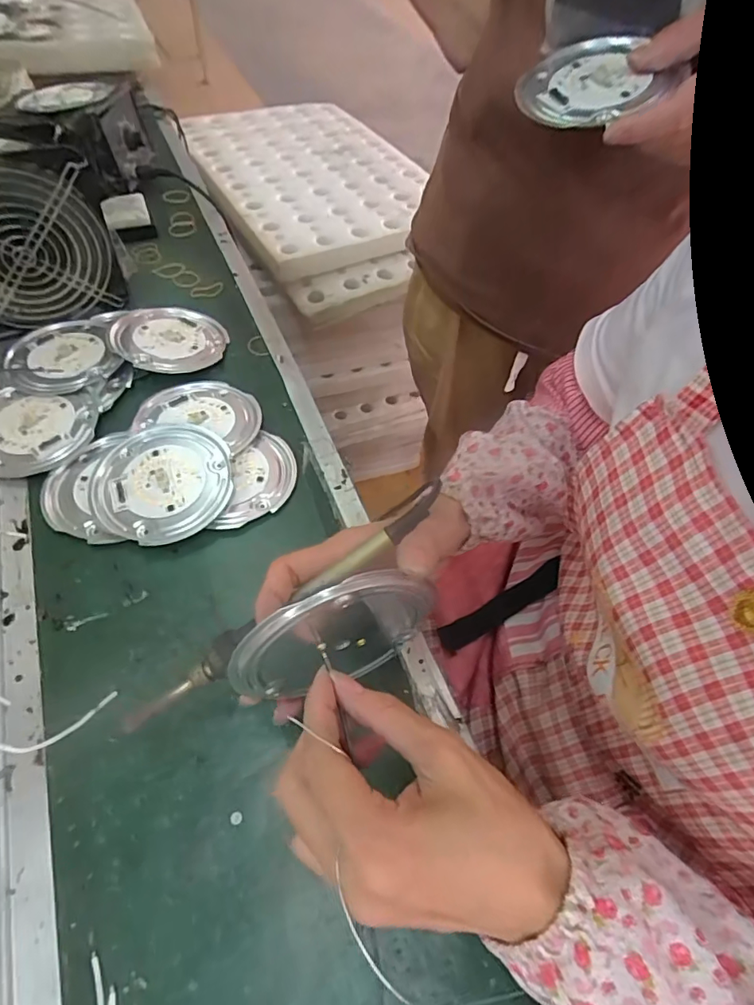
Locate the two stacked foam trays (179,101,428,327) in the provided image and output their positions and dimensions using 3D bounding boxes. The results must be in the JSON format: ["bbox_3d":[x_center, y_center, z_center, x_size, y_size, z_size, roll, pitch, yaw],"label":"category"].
[{"bbox_3d":[-0.112,-0.585,0.943,0.371,0.076,0.608,-21,60,-18],"label":"two stacked foam trays"}]

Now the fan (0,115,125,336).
[{"bbox_3d":[-0.318,-0.239,0.448,0.162,0.152,0.061,-28,62,-21],"label":"fan"}]

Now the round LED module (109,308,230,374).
[{"bbox_3d":[-0.200,-0.163,0.485,0.101,0.020,0.090,-26,61,-21],"label":"round LED module"}]

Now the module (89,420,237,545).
[{"bbox_3d":[-0.167,-0.016,0.389,0.102,0.018,0.103,2,55,-3],"label":"module"}]

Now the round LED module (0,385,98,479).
[{"bbox_3d":[-0.284,-0.061,0.414,0.091,0.014,0.088,2,55,-3],"label":"round LED module"}]

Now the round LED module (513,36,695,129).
[{"bbox_3d":[0.144,-0.285,0.340,0.089,0.013,0.092,-37,62,-3],"label":"round LED module"}]

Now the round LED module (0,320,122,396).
[{"bbox_3d":[-0.292,-0.136,0.461,0.092,0.013,0.101,2,55,-3],"label":"round LED module"}]

